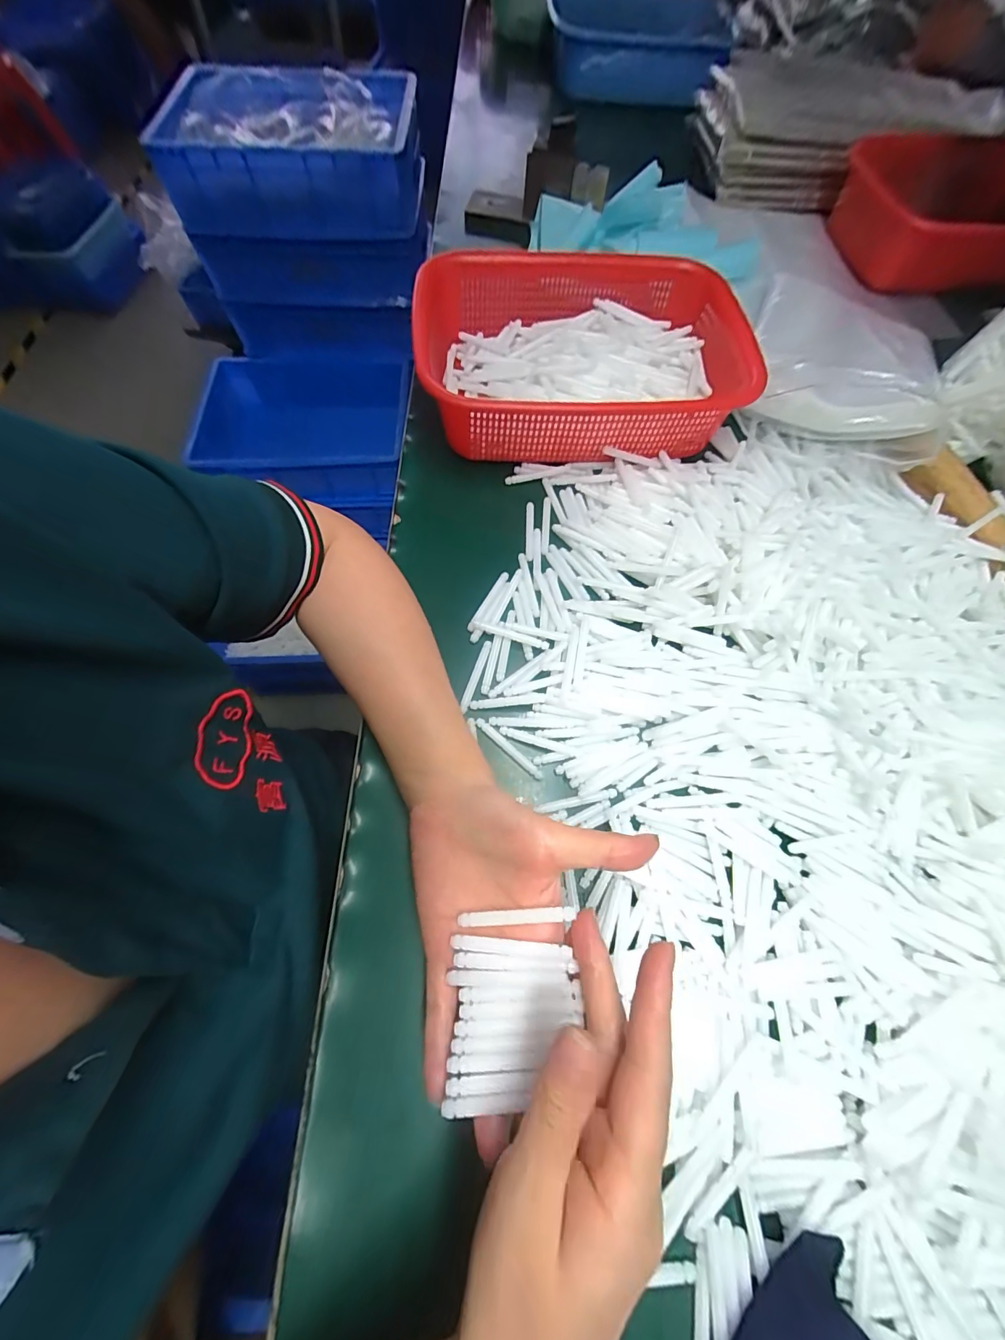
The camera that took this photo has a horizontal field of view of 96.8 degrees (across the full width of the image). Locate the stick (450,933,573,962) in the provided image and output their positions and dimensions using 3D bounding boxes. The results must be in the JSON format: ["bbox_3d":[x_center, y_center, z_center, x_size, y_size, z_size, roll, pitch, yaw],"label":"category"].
[{"bbox_3d":[0.004,0.133,0.212,0.056,0.004,0.006,-4,67,15],"label":"stick"}]

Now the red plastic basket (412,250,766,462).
[{"bbox_3d":[0.075,-0.288,0.408,0.293,0.069,0.208,-5,68,0],"label":"red plastic basket"}]

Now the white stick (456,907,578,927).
[{"bbox_3d":[0.006,0.120,0.216,0.059,0.004,0.005,-13,66,17],"label":"white stick"}]

